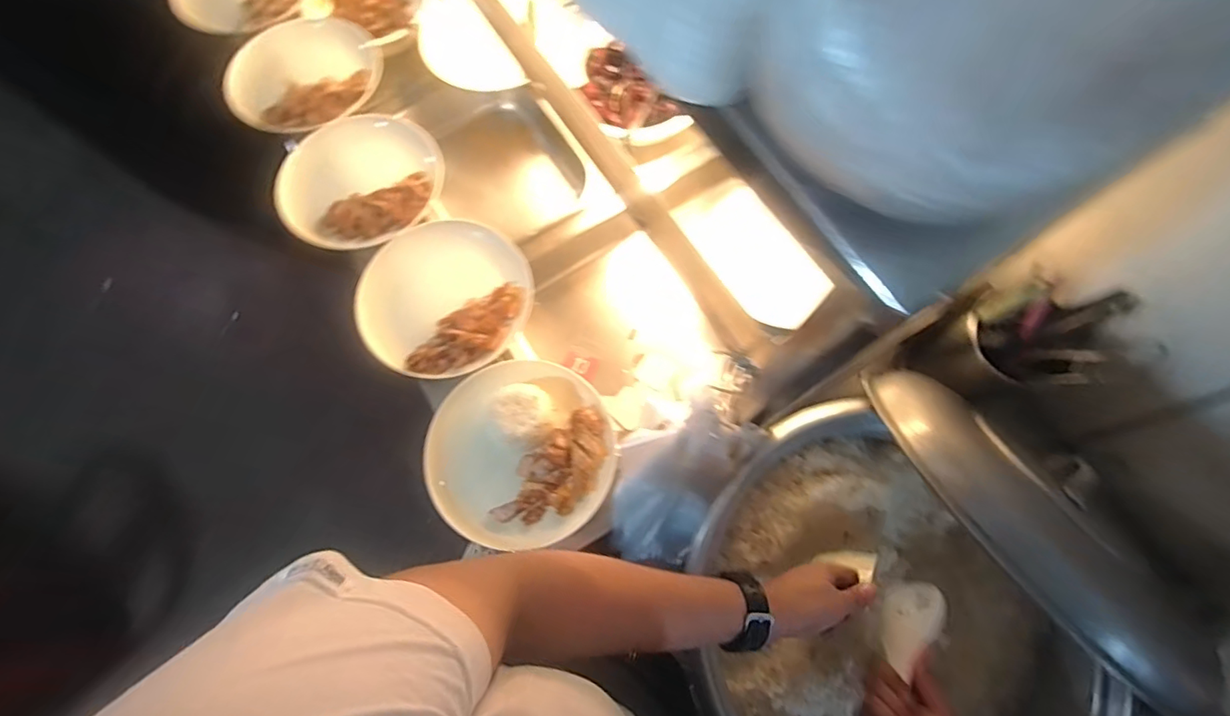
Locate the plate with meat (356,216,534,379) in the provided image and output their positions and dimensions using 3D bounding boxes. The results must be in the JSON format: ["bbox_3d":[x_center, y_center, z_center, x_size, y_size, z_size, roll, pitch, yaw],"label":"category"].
[{"bbox_3d":[-0.222,-0.084,0.693,0.213,0.029,0.208,0,72,1],"label":"plate with meat"}]

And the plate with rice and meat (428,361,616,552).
[{"bbox_3d":[-0.112,0.103,0.625,0.212,0.056,0.220,0,72,1],"label":"plate with rice and meat"}]

